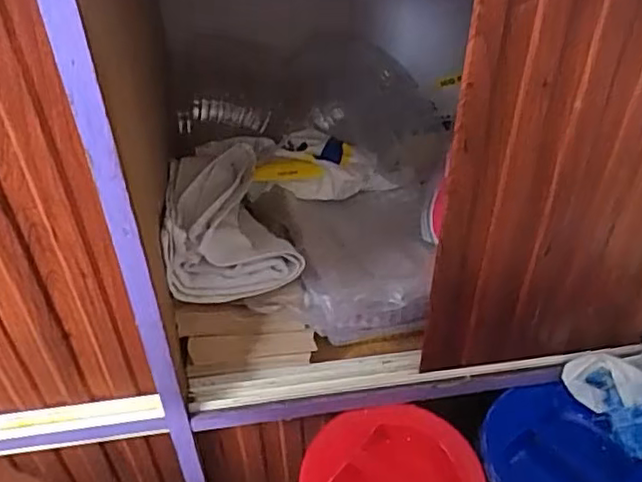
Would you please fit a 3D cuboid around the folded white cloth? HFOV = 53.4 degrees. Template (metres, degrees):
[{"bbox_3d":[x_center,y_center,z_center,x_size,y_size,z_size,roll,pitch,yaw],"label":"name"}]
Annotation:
[{"bbox_3d":[-0.088,-0.027,0.598,0.111,0.064,0.167,-7,44,-7],"label":"folded white cloth"}]

